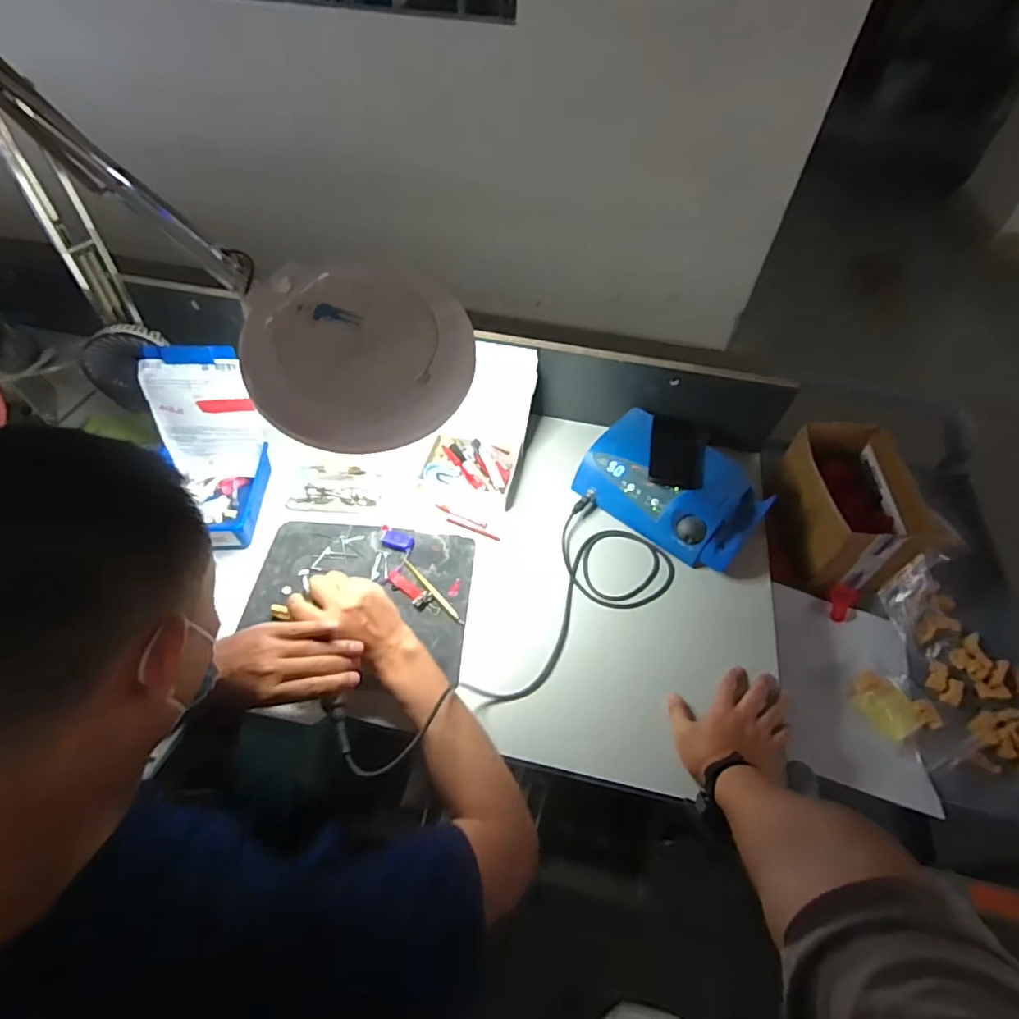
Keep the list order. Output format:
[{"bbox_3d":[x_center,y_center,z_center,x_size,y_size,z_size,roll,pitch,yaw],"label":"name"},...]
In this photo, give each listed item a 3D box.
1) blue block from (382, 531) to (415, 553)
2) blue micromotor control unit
[{"bbox_3d":[-0.165,0.047,0.805,0.046,0.016,0.024,13,52,7],"label":"blue block"},{"bbox_3d":[0.251,-0.032,0.846,0.267,0.071,0.158,34,58,21],"label":"blue micromotor control unit"}]

